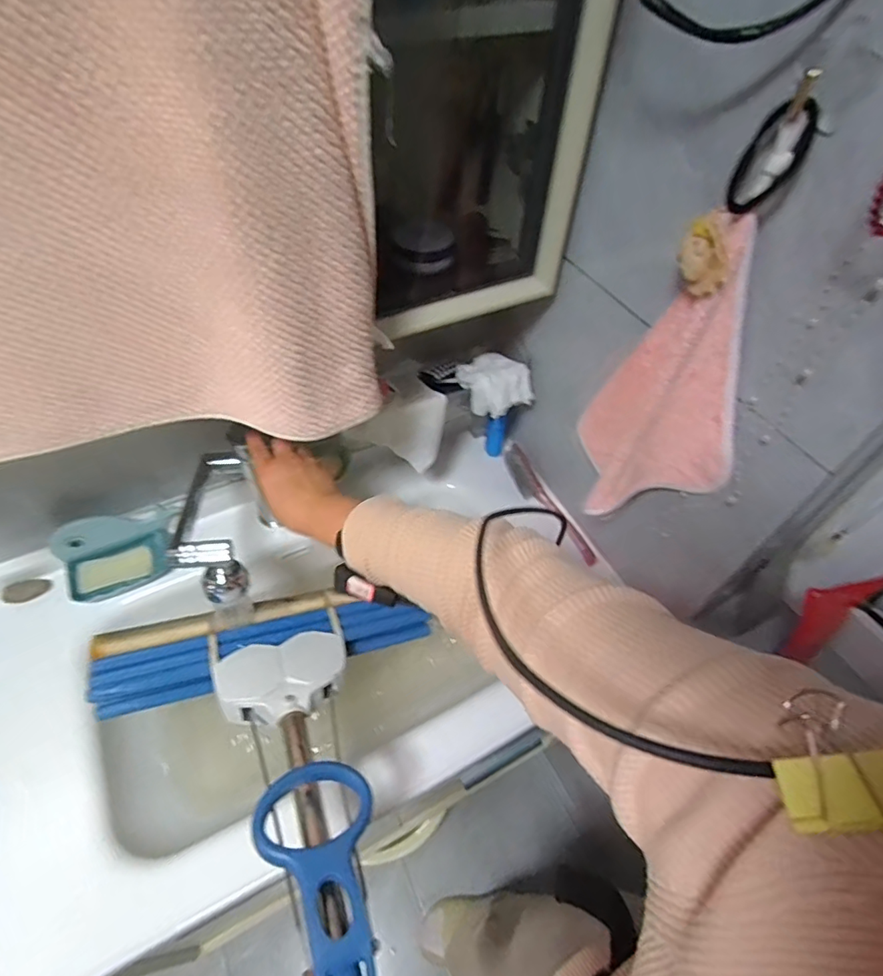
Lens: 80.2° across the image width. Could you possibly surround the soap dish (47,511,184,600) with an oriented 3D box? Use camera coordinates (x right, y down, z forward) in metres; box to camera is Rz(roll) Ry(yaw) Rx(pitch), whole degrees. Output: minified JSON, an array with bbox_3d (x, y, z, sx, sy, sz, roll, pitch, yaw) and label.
[{"bbox_3d":[-0.450,0.091,0.727,0.146,0.062,0.096,-16,54,-16],"label":"soap dish"}]

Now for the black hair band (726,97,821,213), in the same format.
[{"bbox_3d":[0.231,-0.233,0.369,0.016,0.077,0.037,-29,78,-20],"label":"black hair band"}]

